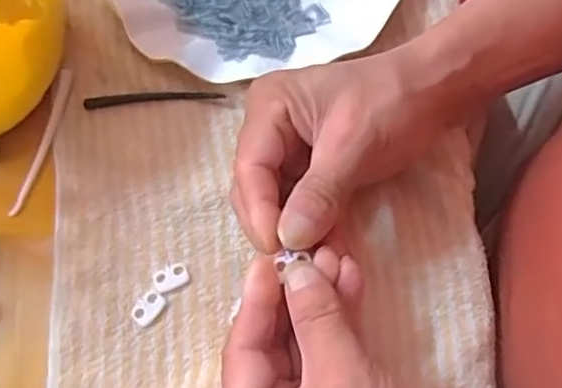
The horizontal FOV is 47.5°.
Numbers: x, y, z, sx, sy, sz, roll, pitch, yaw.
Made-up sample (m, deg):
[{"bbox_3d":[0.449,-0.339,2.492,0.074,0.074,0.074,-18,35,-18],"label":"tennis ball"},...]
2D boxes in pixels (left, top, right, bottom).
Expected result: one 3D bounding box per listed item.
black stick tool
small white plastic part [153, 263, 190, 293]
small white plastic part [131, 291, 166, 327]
[{"bbox_3d":[-0.077,-0.058,0.386,0.085,0.008,0.009,-2,66,1],"label":"black stick tool"},{"bbox_3d":[-0.059,0.045,0.343,0.018,0.004,0.013,-25,67,-9],"label":"small white plastic part"},{"bbox_3d":[-0.070,0.060,0.337,0.013,0.004,0.019,39,73,17],"label":"small white plastic part"}]

